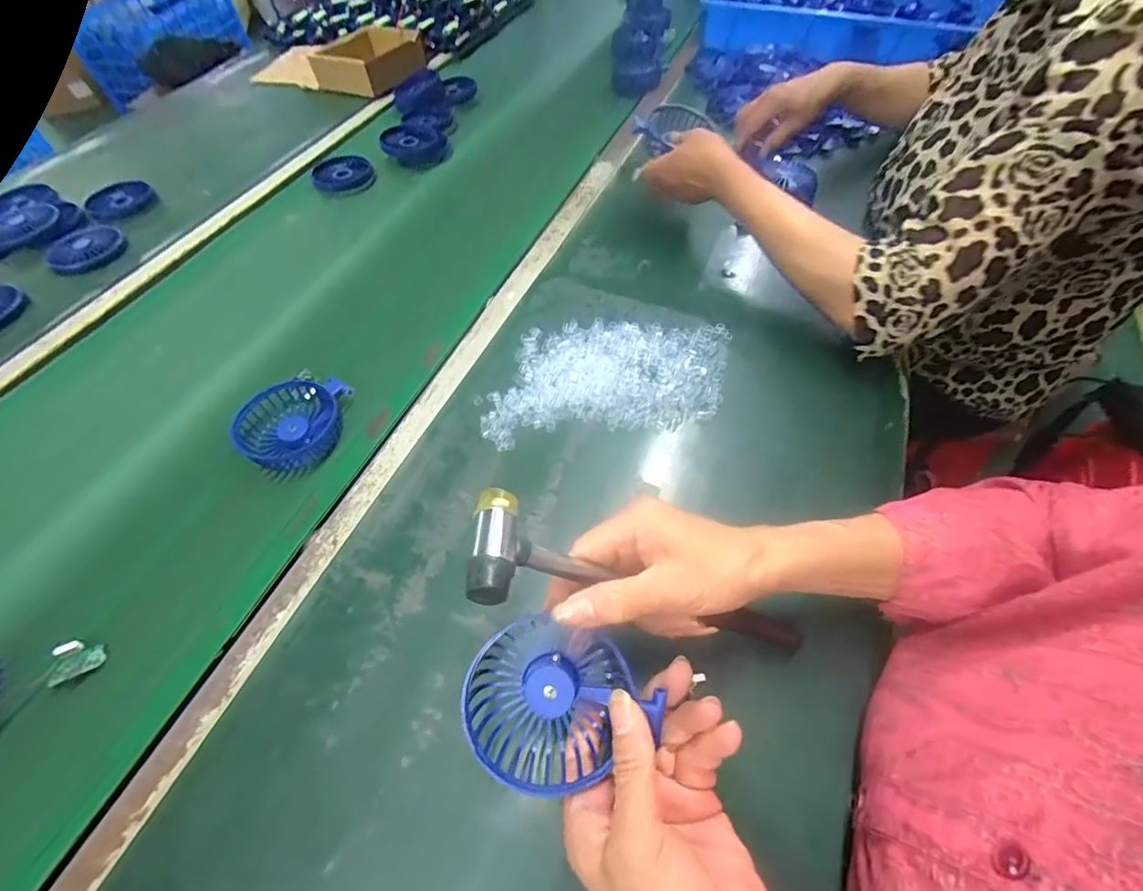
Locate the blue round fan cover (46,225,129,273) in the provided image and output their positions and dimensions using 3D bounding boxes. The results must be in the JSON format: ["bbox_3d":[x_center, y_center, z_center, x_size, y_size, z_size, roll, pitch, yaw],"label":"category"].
[{"bbox_3d":[-0.620,-0.254,0.648,0.088,0.010,0.088,0,56,0],"label":"blue round fan cover"}]

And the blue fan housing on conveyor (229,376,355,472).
[{"bbox_3d":[-0.259,-0.020,0.473,0.083,0.033,0.092,4,56,3],"label":"blue fan housing on conveyor"}]

